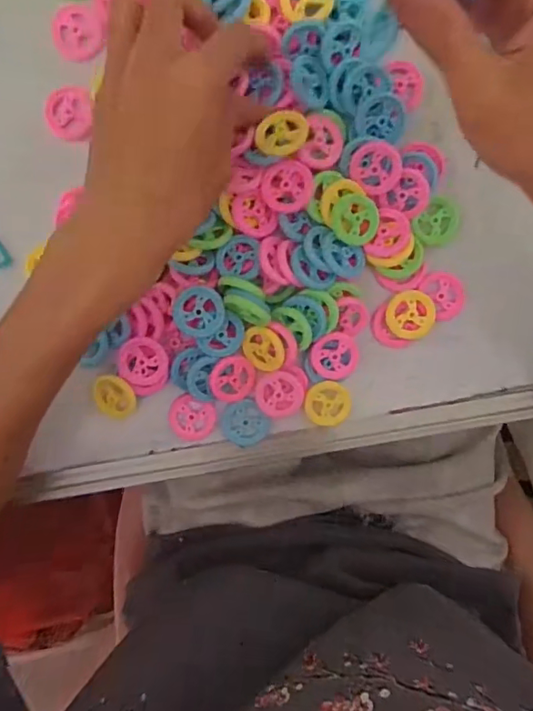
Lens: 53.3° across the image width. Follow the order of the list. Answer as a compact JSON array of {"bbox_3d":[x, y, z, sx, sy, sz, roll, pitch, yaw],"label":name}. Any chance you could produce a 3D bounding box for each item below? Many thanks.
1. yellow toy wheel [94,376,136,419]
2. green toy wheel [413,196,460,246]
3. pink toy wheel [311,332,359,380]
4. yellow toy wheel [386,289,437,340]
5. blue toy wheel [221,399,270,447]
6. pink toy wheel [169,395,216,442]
[{"bbox_3d":[-0.094,0.026,0.329,0.026,0.004,0.028,2,110,6],"label":"yellow toy wheel"},{"bbox_3d":[0.105,-0.082,0.324,0.026,0.004,0.029,26,109,-13],"label":"green toy wheel"},{"bbox_3d":[0.043,0.001,0.326,0.030,0.008,0.028,0,96,1],"label":"pink toy wheel"},{"bbox_3d":[0.089,-0.025,0.327,0.029,0.006,0.029,0,96,1],"label":"yellow toy wheel"},{"bbox_3d":[-0.014,0.044,0.339,0.029,0.007,0.030,0,96,1],"label":"blue toy wheel"},{"bbox_3d":[-0.047,0.040,0.336,0.028,0.007,0.029,0,96,1],"label":"pink toy wheel"}]

